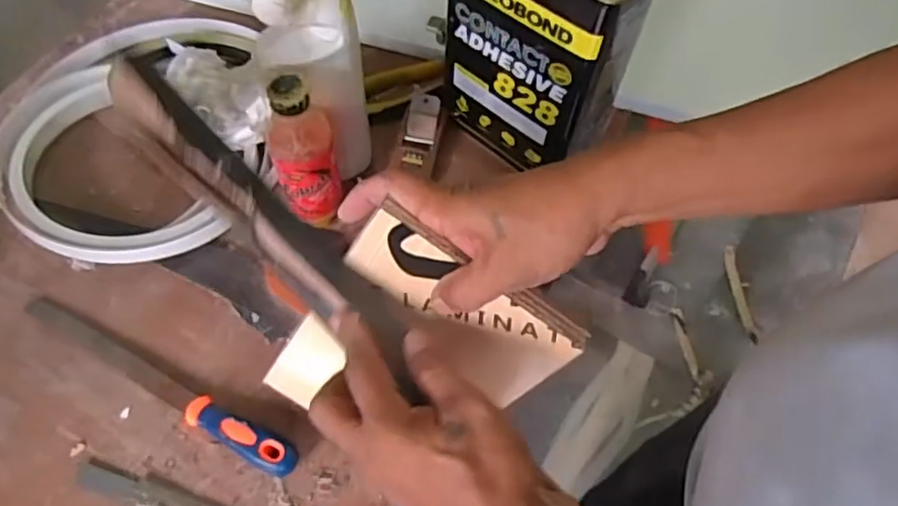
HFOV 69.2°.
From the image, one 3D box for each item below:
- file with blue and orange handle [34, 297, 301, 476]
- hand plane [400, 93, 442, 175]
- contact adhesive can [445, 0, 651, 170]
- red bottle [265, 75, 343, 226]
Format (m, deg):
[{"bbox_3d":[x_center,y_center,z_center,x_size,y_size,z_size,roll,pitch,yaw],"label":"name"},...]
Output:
[{"bbox_3d":[-0.253,0.111,0.562,0.286,0.023,0.028,27,63,12],"label":"file with blue and orange handle"},{"bbox_3d":[-0.030,-0.126,0.683,0.037,0.037,0.083,7,60,1],"label":"hand plane"},{"bbox_3d":[0.084,-0.198,0.605,0.172,0.240,0.097,32,64,15],"label":"contact adhesive can"},{"bbox_3d":[-0.129,-0.085,0.582,0.053,0.169,0.047,-11,62,-9],"label":"red bottle"}]

